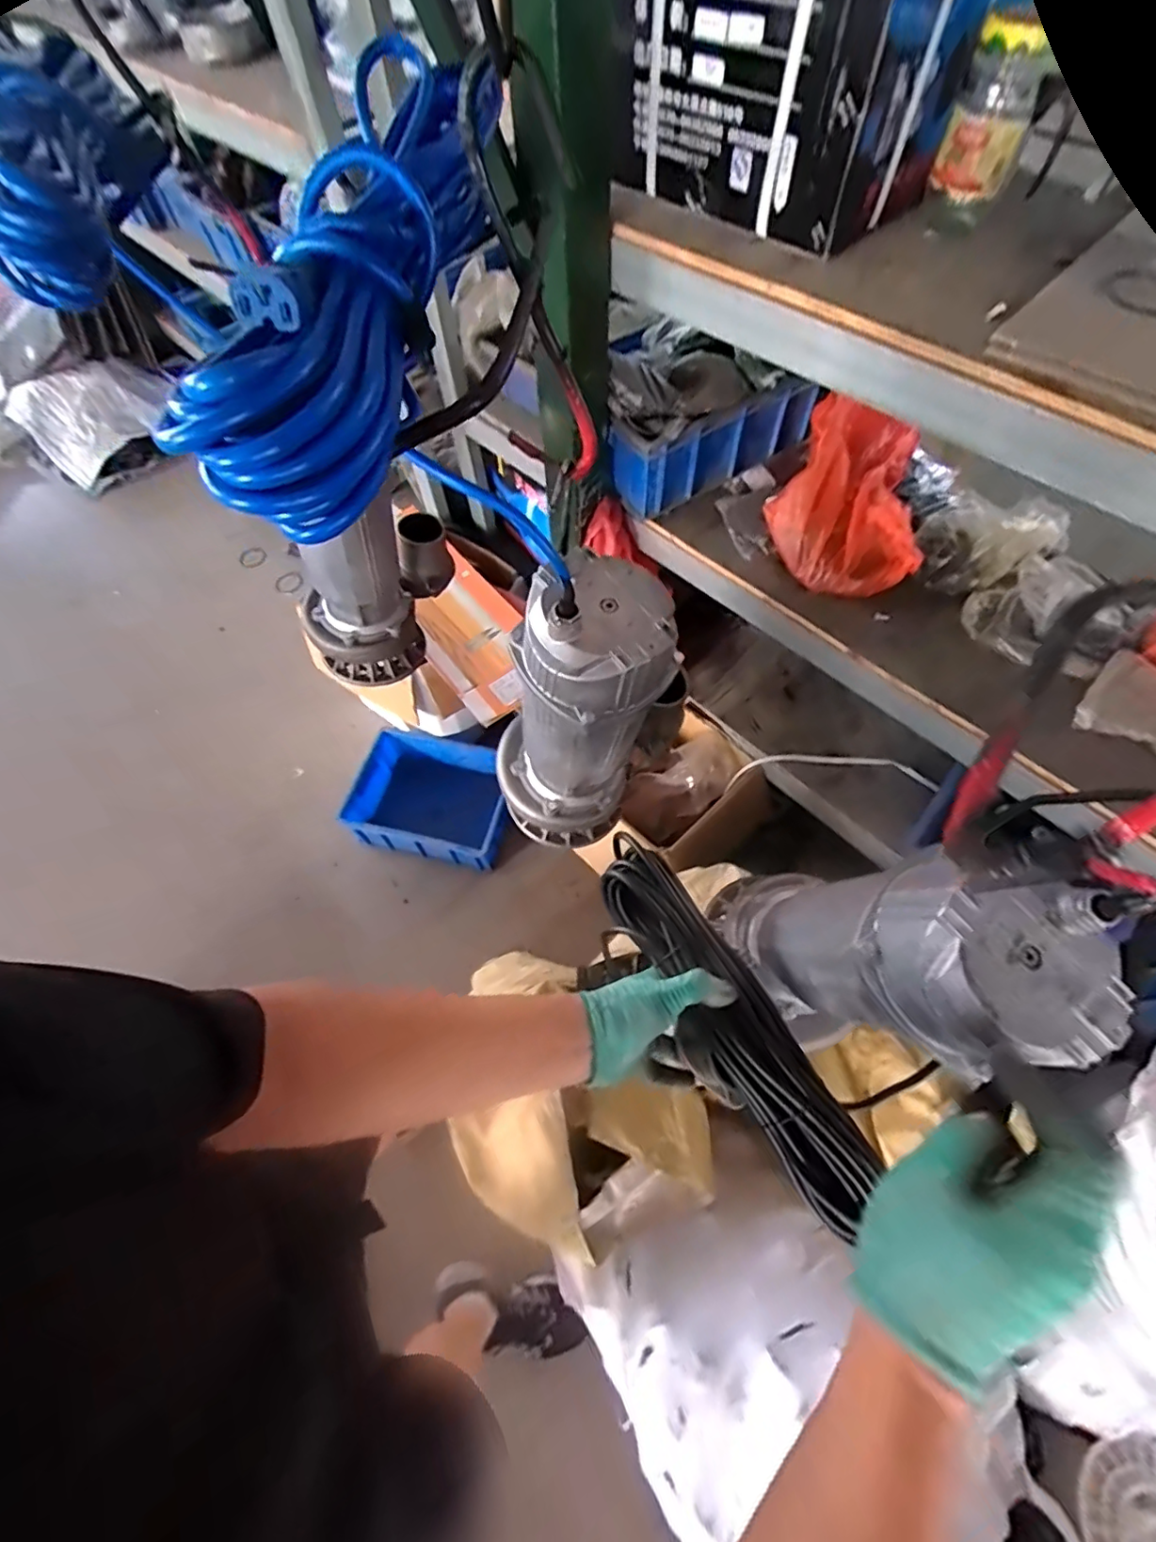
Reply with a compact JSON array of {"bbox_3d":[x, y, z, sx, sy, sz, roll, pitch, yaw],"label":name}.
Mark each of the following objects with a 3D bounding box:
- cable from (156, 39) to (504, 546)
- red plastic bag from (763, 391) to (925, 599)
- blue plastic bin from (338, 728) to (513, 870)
[{"bbox_3d":[-0.094,-0.243,0.272,0.086,0.065,0.330,7,63,6],"label":"cable"},{"bbox_3d":[0.427,-0.452,0.915,0.227,0.098,0.353,11,64,8],"label":"red plastic bag"},{"bbox_3d":[-0.369,0.089,1.546,0.426,0.183,0.324,10,63,8],"label":"blue plastic bin"}]

